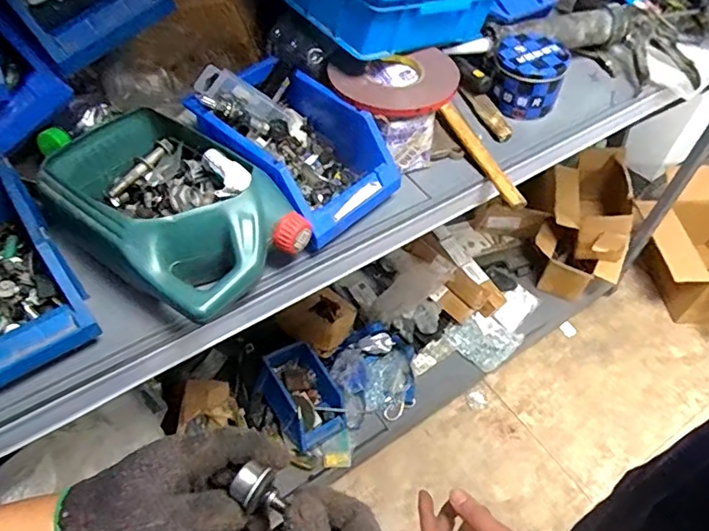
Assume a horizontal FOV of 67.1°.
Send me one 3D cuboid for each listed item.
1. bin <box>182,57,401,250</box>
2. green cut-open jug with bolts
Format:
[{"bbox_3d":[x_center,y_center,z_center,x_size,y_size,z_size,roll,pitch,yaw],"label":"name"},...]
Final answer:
[{"bbox_3d":[-0.077,-0.162,0.702,0.173,0.118,0.253,-35,61,-25],"label":"bin"},{"bbox_3d":[-0.215,-0.072,0.621,0.285,0.109,0.180,38,61,24],"label":"green cut-open jug with bolts"}]

